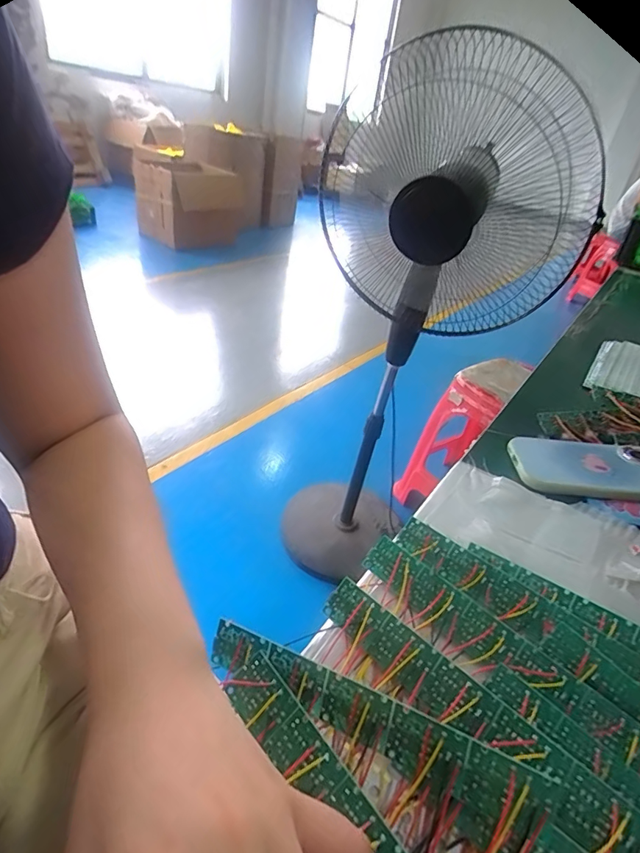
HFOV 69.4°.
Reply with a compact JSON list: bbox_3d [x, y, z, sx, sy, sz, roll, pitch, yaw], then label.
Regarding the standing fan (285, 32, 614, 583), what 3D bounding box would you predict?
[{"bbox_3d":[0.142,-0.066,0.990,0.346,1.106,0.515,5,34,-8],"label":"standing fan"}]

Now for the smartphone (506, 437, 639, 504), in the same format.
[{"bbox_3d":[0.264,0.041,0.445,0.146,0.010,0.089,1,34,3],"label":"smartphone"}]

